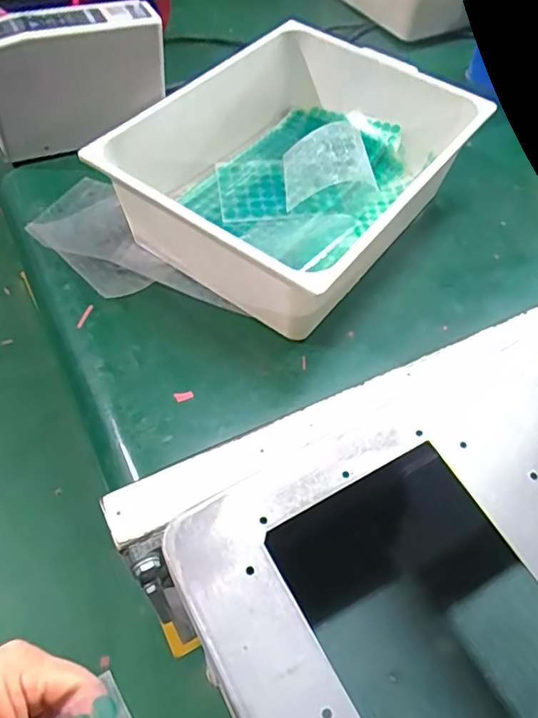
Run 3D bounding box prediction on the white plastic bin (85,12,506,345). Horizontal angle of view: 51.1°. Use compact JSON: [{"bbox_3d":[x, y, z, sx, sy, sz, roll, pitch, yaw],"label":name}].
[{"bbox_3d":[0.030,-0.220,0.635,0.292,0.115,0.364,33,60,17],"label":"white plastic bin"}]

